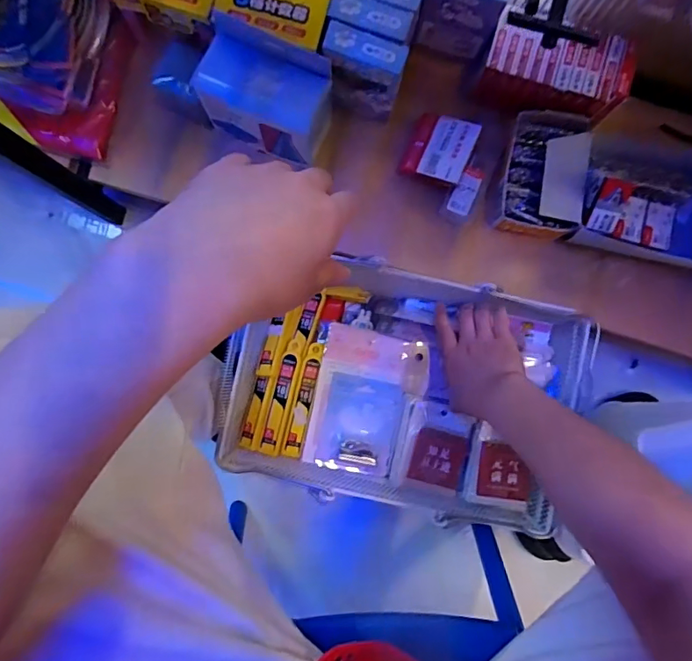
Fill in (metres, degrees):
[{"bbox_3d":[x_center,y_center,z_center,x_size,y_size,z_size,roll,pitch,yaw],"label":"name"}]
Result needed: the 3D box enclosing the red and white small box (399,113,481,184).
[{"bbox_3d":[0.110,-0.213,0.578,0.076,0.017,0.075,19,87,17],"label":"red and white small box"}]

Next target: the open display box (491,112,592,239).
[{"bbox_3d":[0.225,-0.177,0.571,0.090,0.055,0.129,13,88,-1],"label":"open display box"}]

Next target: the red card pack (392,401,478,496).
[{"bbox_3d":[0.101,0.131,0.552,0.076,0.023,0.094,13,88,-1],"label":"red card pack"}]

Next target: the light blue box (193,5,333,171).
[{"bbox_3d":[-0.082,-0.246,0.532,0.137,0.107,0.080,21,88,-1],"label":"light blue box"}]

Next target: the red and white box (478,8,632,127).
[{"bbox_3d":[0.230,-0.286,0.555,0.154,0.055,0.089,11,88,-1],"label":"red and white box"}]

